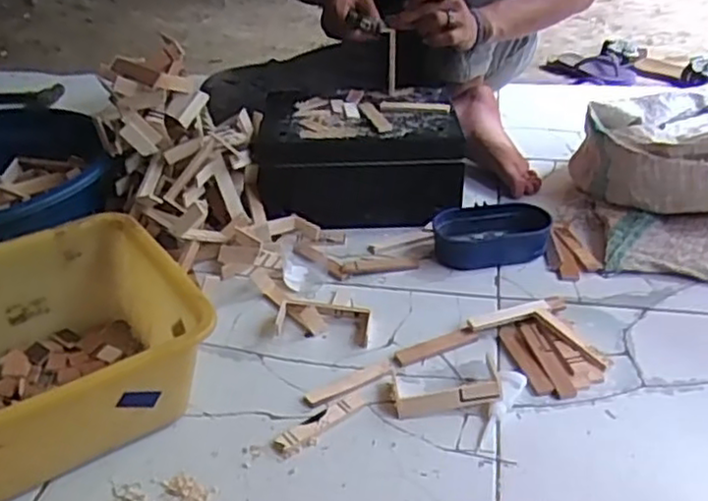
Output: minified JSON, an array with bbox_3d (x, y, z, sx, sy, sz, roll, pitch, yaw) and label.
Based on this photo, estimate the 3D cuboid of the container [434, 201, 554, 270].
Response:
[{"bbox_3d":[0.180,-0.017,0.927,0.154,0.054,0.083,-5,32,-7],"label":"container"}]

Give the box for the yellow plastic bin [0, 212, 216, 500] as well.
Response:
[{"bbox_3d":[-0.296,0.102,0.683,0.259,0.130,0.252,-20,37,-28],"label":"yellow plastic bin"}]

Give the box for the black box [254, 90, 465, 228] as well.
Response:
[{"bbox_3d":[0.007,-0.135,1.031,0.277,0.142,0.174,-2,32,-2],"label":"black box"}]

